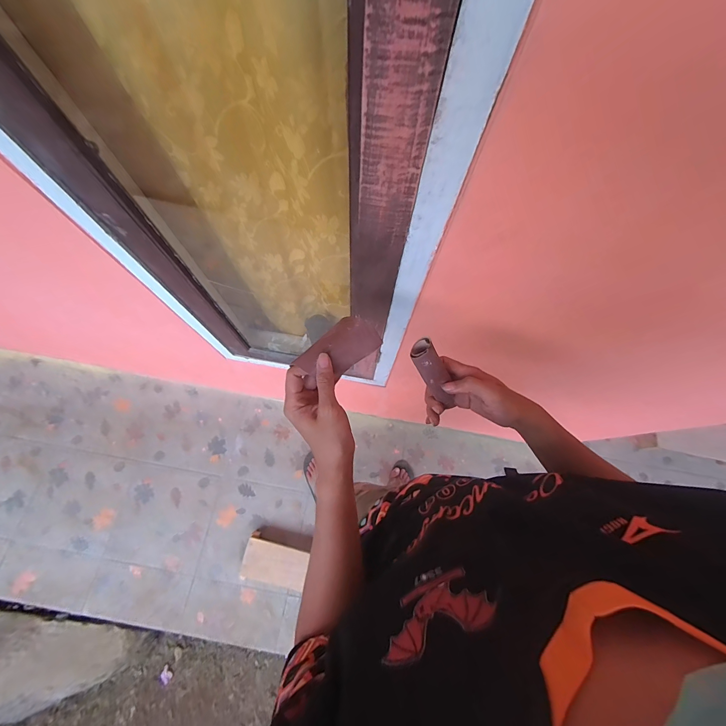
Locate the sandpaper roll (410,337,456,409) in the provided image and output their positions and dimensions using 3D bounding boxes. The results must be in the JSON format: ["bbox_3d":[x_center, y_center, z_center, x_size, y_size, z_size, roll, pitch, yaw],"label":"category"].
[{"bbox_3d":[0.095,0.018,0.409,0.035,0.027,0.108,-40,120,-13],"label":"sandpaper roll"}]

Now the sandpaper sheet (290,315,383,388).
[{"bbox_3d":[-0.030,-0.018,0.403,0.102,0.017,0.060,-42,79,-13],"label":"sandpaper sheet"}]

